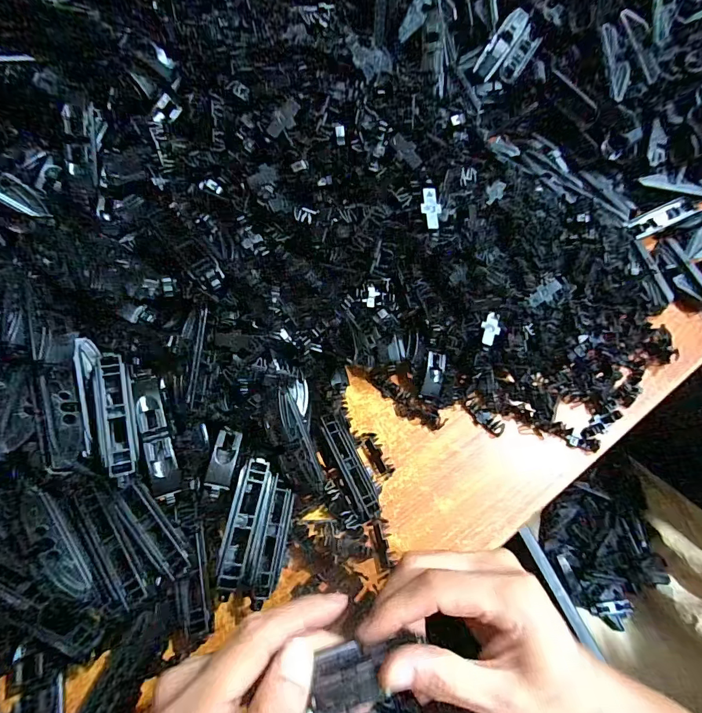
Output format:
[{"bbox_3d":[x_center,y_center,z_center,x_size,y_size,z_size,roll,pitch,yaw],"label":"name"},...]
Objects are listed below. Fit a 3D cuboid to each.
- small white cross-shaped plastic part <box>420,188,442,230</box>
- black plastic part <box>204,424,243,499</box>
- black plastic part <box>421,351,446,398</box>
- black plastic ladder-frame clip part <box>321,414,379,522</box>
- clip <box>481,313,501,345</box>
[{"bbox_3d":[0.053,-0.097,0.264,0.013,0.004,0.027,-6,87,-5],"label":"small white cross-shaped plastic part"},{"bbox_3d":[-0.081,0.067,0.258,0.015,0.009,0.042,8,62,2],"label":"black plastic part"},{"bbox_3d":[0.064,0.014,0.308,0.015,0.007,0.034,10,86,3],"label":"black plastic part"},{"bbox_3d":[-0.001,0.074,0.276,0.018,0.015,0.072,-24,66,-14],"label":"black plastic ladder-frame clip part"},{"bbox_3d":[0.103,-0.020,0.298,0.014,0.004,0.025,16,75,6],"label":"clip"}]

